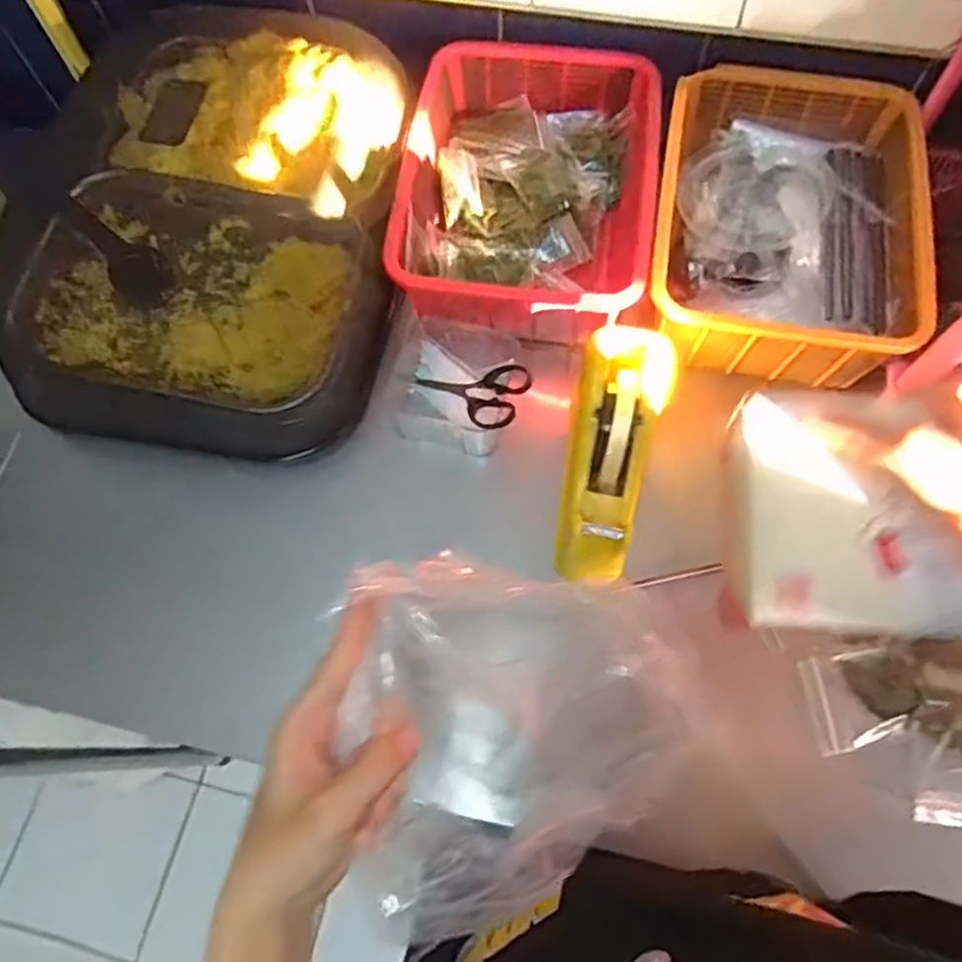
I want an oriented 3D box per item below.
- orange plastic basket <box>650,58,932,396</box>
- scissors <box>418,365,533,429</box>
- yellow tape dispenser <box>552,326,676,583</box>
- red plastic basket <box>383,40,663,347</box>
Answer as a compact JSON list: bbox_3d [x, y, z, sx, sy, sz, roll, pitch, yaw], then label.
[{"bbox_3d":[0.276,-0.236,0.631,0.225,0.095,0.296,12,69,6],"label":"orange plastic basket"},{"bbox_3d":[-0.009,-0.081,0.595,0.124,0.016,0.061,18,66,40],"label":"scissors"},{"bbox_3d":[0.103,-0.024,0.528,0.071,0.069,0.199,13,69,7],"label":"yellow tape dispenser"},{"bbox_3d":[0.047,-0.280,0.659,0.227,0.099,0.304,6,68,4],"label":"red plastic basket"}]

